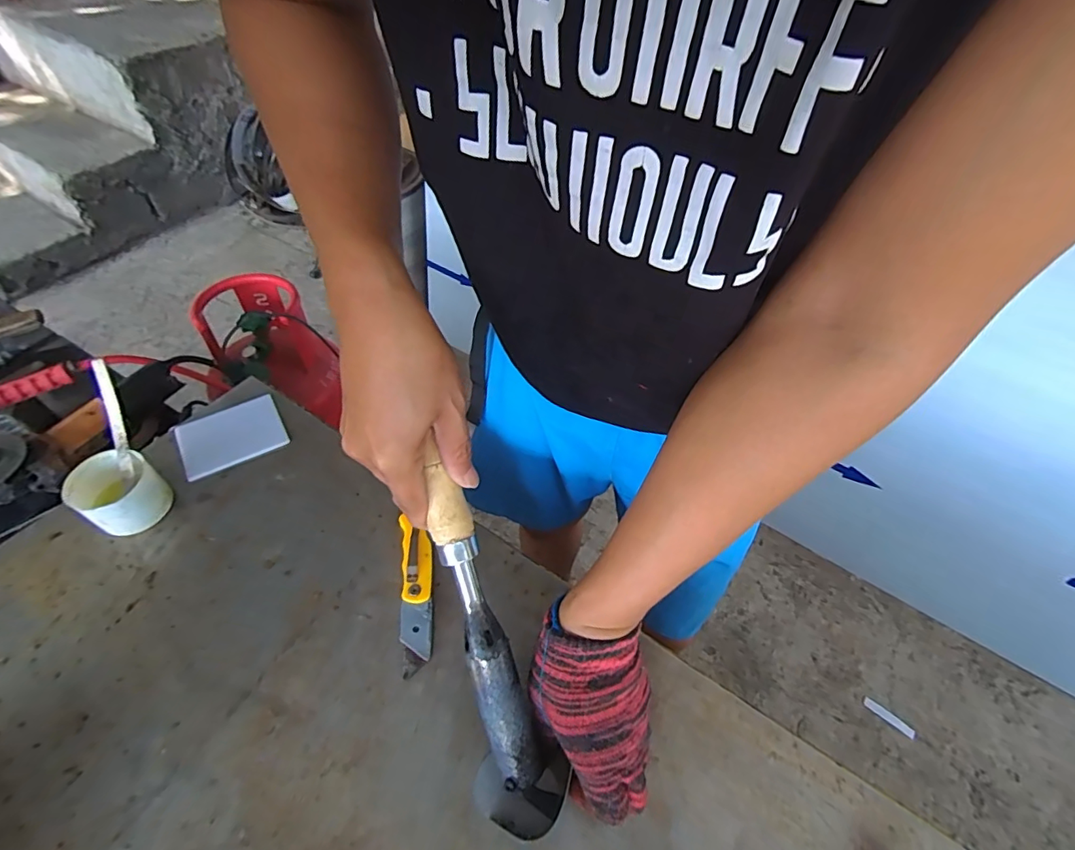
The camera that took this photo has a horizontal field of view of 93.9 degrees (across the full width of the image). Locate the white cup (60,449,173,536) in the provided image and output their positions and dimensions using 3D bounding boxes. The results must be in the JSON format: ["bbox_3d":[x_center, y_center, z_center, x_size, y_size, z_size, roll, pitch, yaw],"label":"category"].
[{"bbox_3d":[-0.392,0.065,0.473,0.062,0.054,0.065,2,52,-2],"label":"white cup"}]

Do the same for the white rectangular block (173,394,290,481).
[{"bbox_3d":[-0.335,0.010,0.549,0.101,0.008,0.080,-25,57,-21],"label":"white rectangular block"}]

